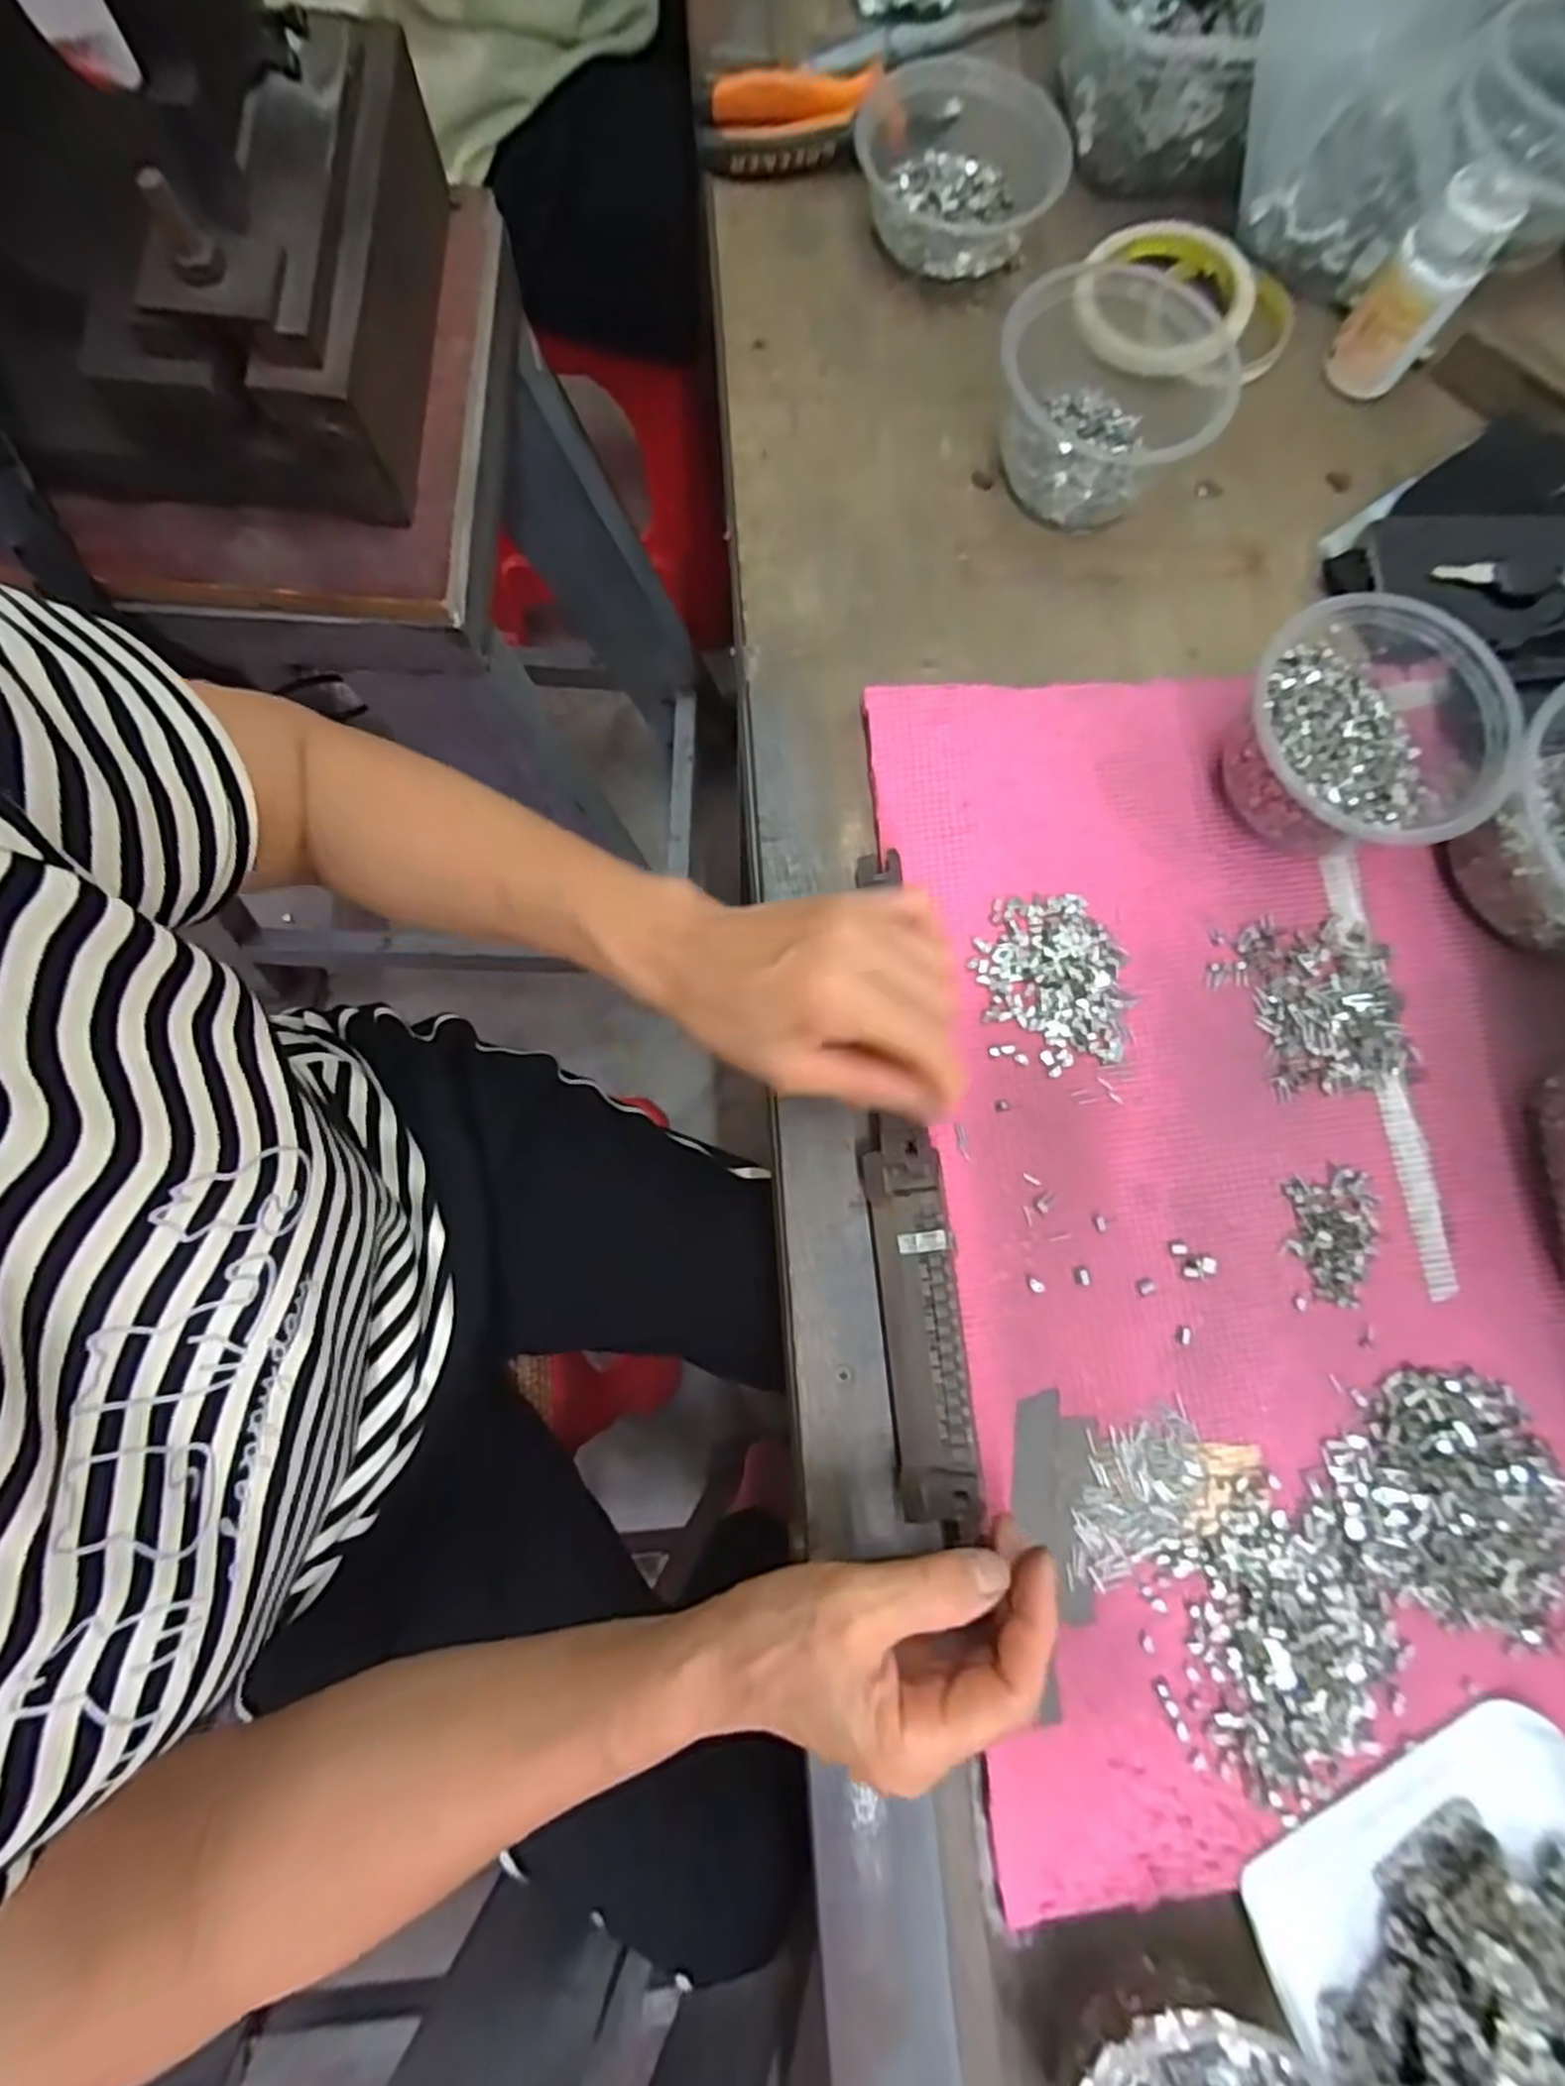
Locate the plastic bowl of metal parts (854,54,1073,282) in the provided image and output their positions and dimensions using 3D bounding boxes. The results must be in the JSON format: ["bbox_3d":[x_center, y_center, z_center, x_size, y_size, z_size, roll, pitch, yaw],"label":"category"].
[{"bbox_3d":[0.095,-0.473,0.421,0.109,0.034,0.100,1,80,-3],"label":"plastic bowl of metal parts"}]

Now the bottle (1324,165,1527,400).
[{"bbox_3d":[0.328,-0.389,0.407,0.042,0.079,0.046,1,80,-3],"label":"bottle"}]

